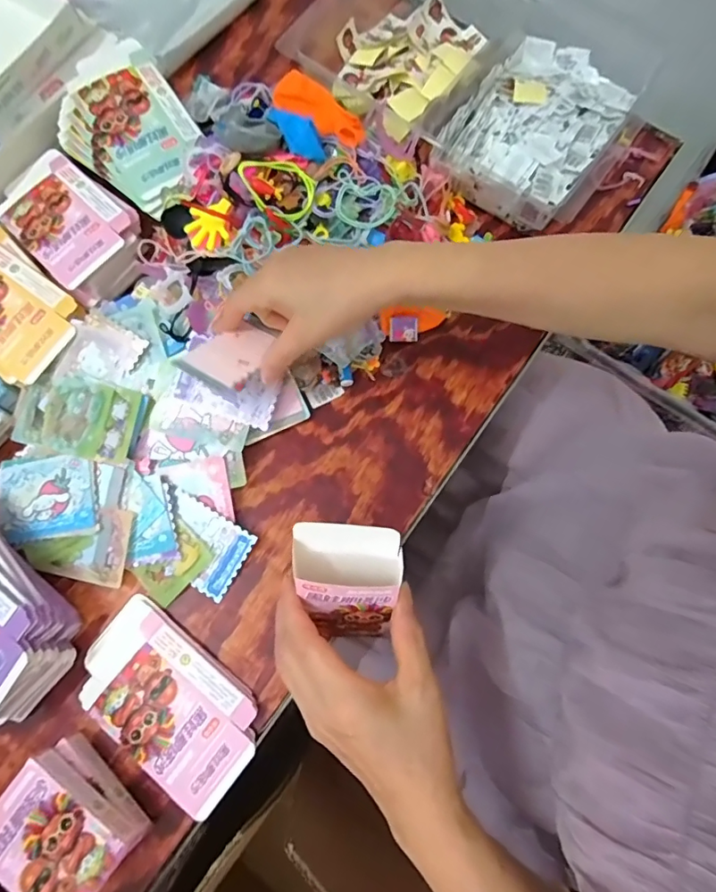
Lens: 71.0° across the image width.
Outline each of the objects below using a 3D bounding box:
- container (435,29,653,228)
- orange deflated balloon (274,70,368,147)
[{"bbox_3d":[0.172,-0.308,0.491,0.153,0.048,0.191,37,80,10],"label":"container"},{"bbox_3d":[-0.032,-0.301,0.453,0.086,0.018,0.039,33,79,-3],"label":"orange deflated balloon"}]

